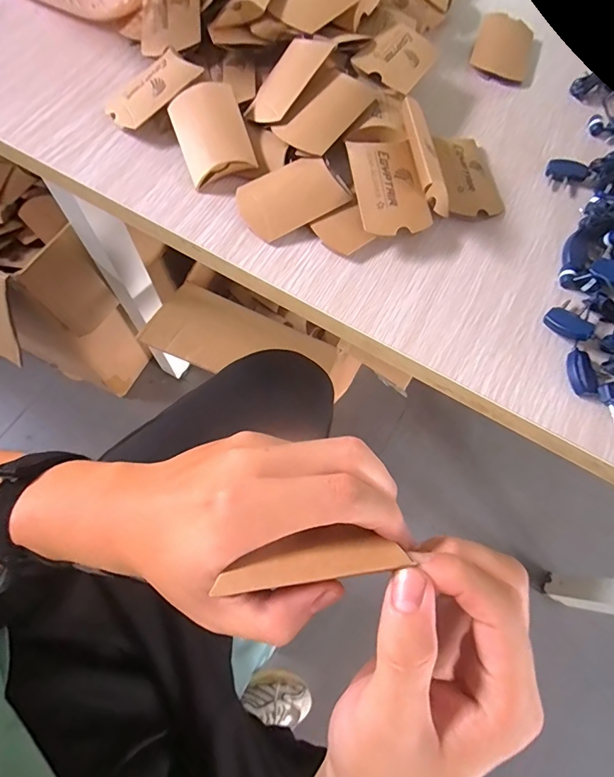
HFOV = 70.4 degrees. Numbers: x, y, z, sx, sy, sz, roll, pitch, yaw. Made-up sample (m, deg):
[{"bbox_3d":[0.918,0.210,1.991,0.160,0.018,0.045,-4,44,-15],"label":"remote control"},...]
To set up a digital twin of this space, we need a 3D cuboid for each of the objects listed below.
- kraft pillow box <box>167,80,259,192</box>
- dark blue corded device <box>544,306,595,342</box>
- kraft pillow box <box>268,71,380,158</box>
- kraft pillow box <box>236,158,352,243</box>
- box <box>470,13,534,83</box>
[{"bbox_3d":[-0.081,-0.214,0.369,0.056,0.017,0.084,-21,81,5],"label":"kraft pillow box"},{"bbox_3d":[0.203,-0.050,0.336,0.033,0.010,0.016,39,71,10],"label":"dark blue corded device"},{"bbox_3d":[0.019,-0.228,0.363,0.082,0.017,0.044,-36,76,-16],"label":"kraft pillow box"},{"bbox_3d":[-0.014,-0.157,0.356,0.080,0.018,0.057,-26,73,-13],"label":"kraft pillow box"},{"bbox_3d":[0.204,-0.353,0.450,0.056,0.012,0.081,21,69,4],"label":"box"}]

